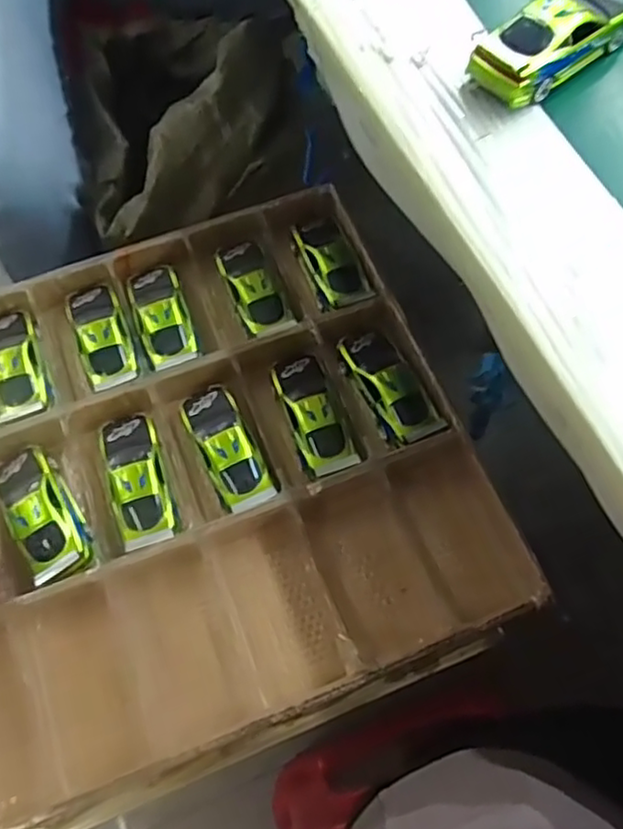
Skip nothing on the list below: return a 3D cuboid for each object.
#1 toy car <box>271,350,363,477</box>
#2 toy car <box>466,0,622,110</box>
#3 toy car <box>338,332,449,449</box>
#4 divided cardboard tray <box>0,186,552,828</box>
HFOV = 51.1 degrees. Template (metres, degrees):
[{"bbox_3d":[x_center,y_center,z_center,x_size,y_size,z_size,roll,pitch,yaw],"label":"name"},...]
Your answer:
[{"bbox_3d":[0.002,0.000,0.596,0.051,0.034,0.125,-18,67,-6],"label":"toy car"},{"bbox_3d":[0.168,-0.259,0.447,0.119,0.032,0.049,-38,70,-14],"label":"toy car"},{"bbox_3d":[0.071,-0.027,0.604,0.054,0.036,0.121,-28,68,-11],"label":"toy car"},{"bbox_3d":[-0.174,0.070,0.578,0.615,0.052,0.469,-21,67,-8],"label":"divided cardboard tray"}]

